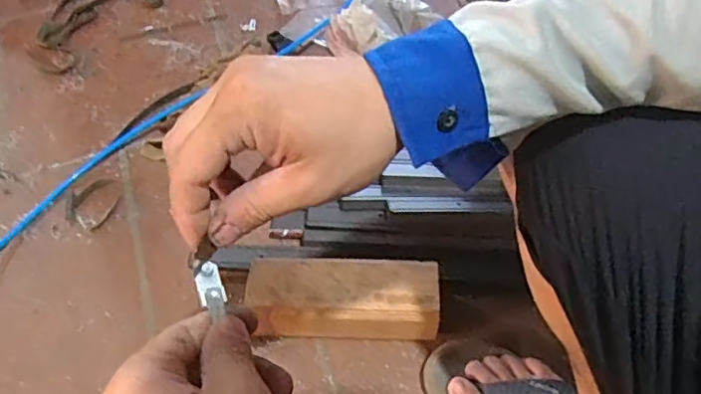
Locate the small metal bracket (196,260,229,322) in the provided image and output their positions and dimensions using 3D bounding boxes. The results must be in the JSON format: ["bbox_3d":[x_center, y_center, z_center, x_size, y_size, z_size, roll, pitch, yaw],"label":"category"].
[{"bbox_3d":[-0.076,0.050,0.326,0.013,0.006,0.031,-19,61,-11],"label":"small metal bracket"}]

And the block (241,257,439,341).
[{"bbox_3d":[-0.008,0.130,0.767,0.236,0.091,0.084,0,56,1],"label":"block"}]

